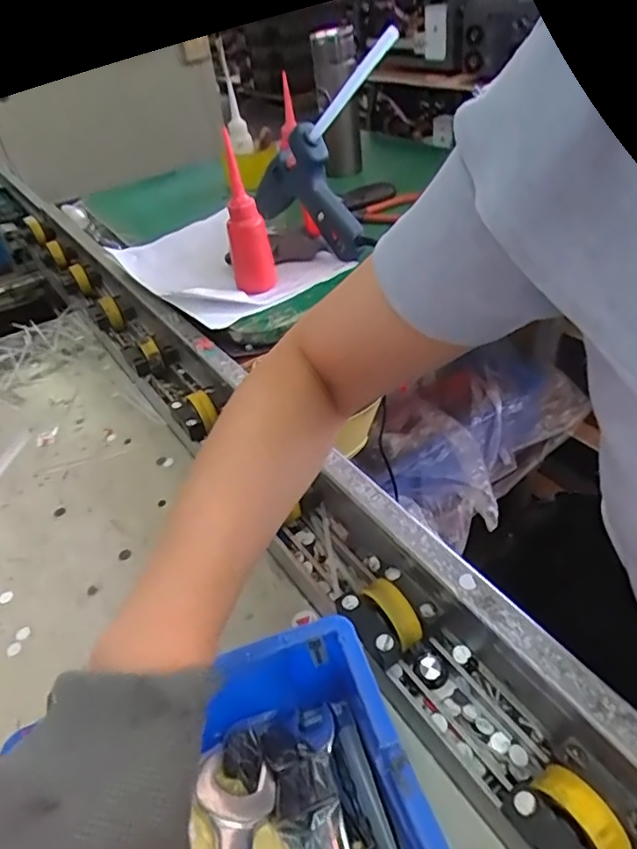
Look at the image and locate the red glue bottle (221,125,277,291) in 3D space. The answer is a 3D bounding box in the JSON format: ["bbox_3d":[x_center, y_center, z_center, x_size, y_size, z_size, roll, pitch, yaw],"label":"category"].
[{"bbox_3d":[-0.079,-0.217,0.614,0.035,0.143,0.040,10,43,22],"label":"red glue bottle"}]

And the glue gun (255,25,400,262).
[{"bbox_3d":[-0.011,-0.316,0.650,0.049,0.213,0.241,-30,44,-24],"label":"glue gun"}]

